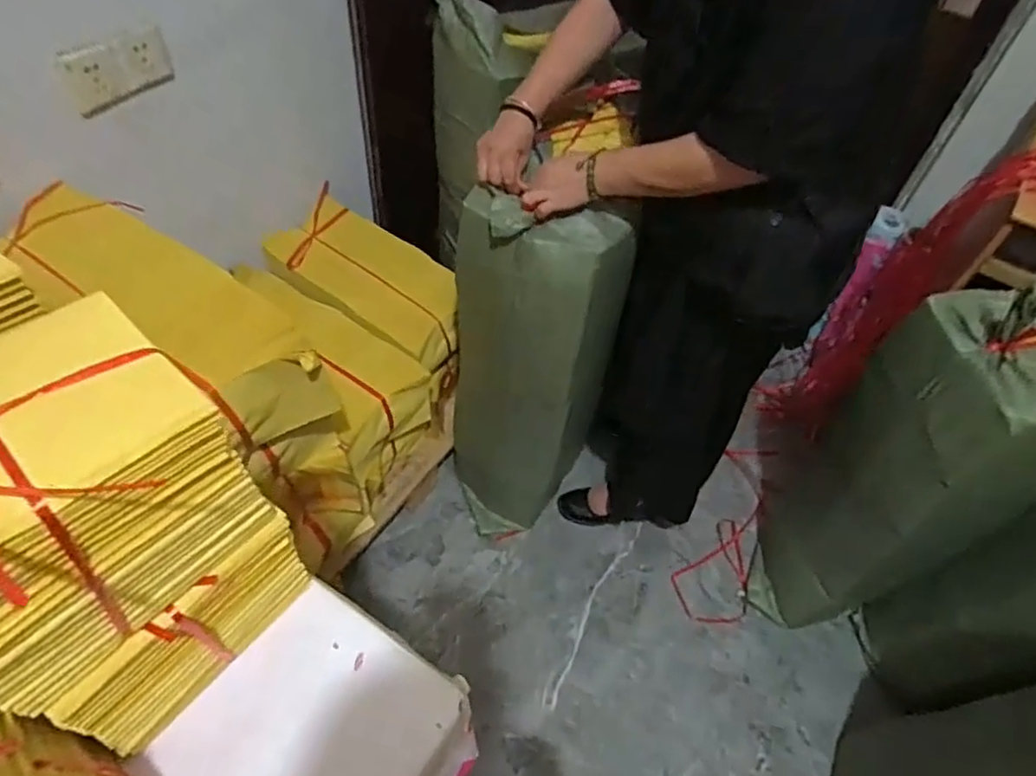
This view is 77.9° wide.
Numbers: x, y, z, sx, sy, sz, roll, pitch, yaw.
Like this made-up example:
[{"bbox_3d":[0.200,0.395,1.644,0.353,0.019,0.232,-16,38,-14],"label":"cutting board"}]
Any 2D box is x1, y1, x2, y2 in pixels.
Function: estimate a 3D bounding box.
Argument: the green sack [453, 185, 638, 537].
[{"bbox_3d":[0.024,0.021,1.264,0.305,0.840,0.182,8,52,1],"label":"green sack"}]

